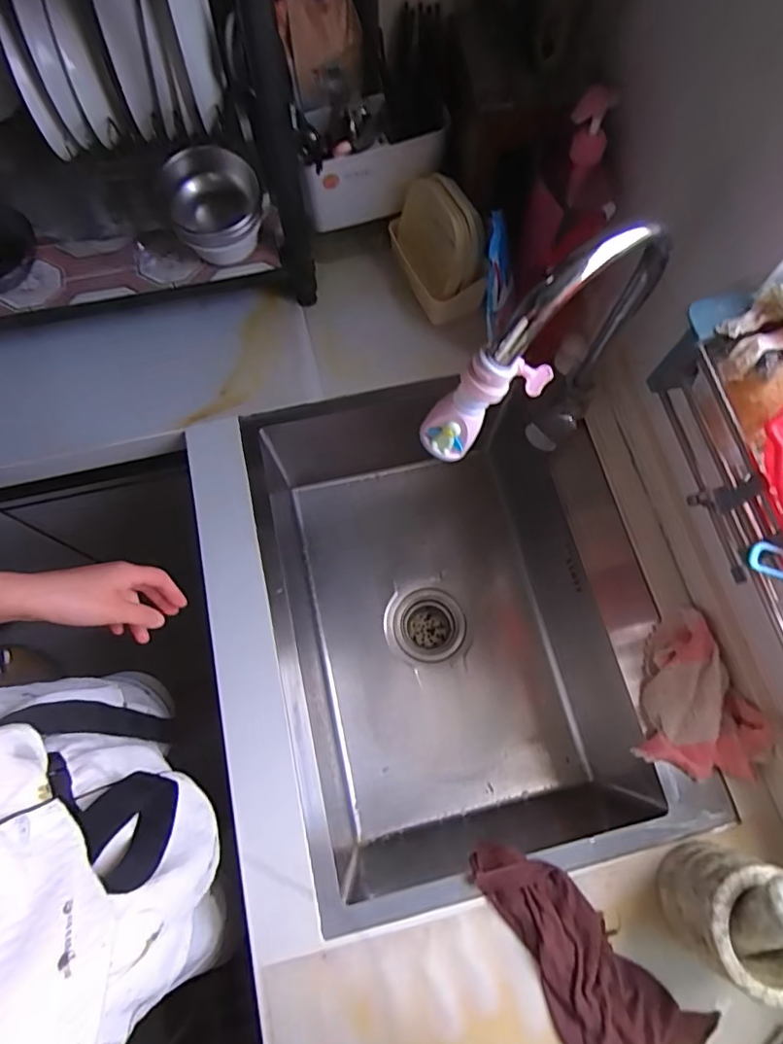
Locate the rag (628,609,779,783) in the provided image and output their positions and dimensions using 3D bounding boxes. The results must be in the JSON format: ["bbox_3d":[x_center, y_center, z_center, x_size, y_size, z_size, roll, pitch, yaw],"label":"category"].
[{"bbox_3d":[0.351,0.192,0.603,0.123,0.044,0.166,17,72,5],"label":"rag"}]

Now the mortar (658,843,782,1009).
[{"bbox_3d":[0.318,0.367,0.501,0.101,0.112,0.090,40,75,12],"label":"mortar"}]

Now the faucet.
[{"bbox_3d":[0.138,-0.131,0.501,0.246,0.284,0.044,-33,75,-11],"label":"faucet"}]

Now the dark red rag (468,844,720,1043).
[{"bbox_3d":[0.180,0.433,0.531,0.253,0.015,0.106,42,76,12],"label":"dark red rag"}]

